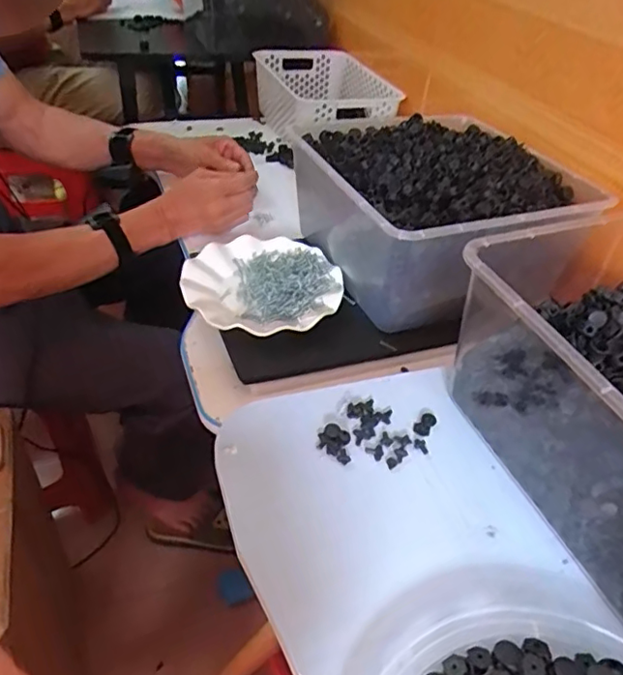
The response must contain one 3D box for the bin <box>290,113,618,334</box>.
[{"bbox_3d":[0.147,-0.164,0.710,0.298,0.138,0.294,-13,44,-21],"label":"bin"}]

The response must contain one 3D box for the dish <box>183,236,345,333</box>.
[{"bbox_3d":[-0.056,-0.059,0.664,0.178,0.028,0.171,4,41,-3],"label":"dish"}]

